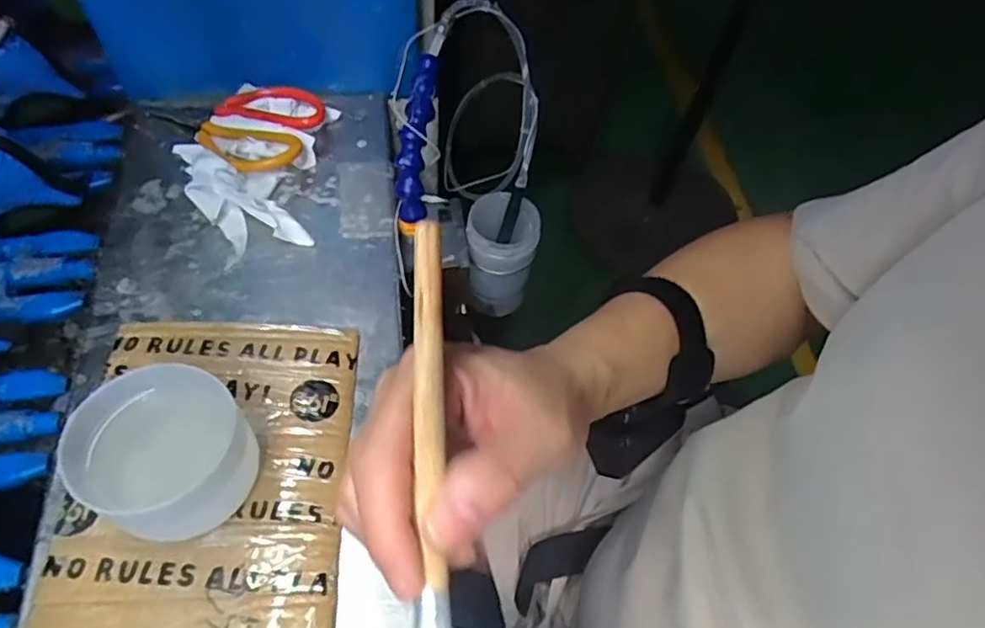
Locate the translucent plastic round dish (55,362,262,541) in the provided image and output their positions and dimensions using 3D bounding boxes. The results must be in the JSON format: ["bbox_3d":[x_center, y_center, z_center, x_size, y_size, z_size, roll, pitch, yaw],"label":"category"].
[{"bbox_3d":[-0.201,0.086,0.391,0.086,0.067,0.089,3,53,-5],"label":"translucent plastic round dish"}]

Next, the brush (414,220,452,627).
[{"bbox_3d":[-0.017,0.059,0.213,0.025,0.010,0.181,-1,82,-5],"label":"brush"}]

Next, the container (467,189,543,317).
[{"bbox_3d":[0.010,-0.061,0.672,0.070,0.131,0.065,8,53,-1],"label":"container"}]

